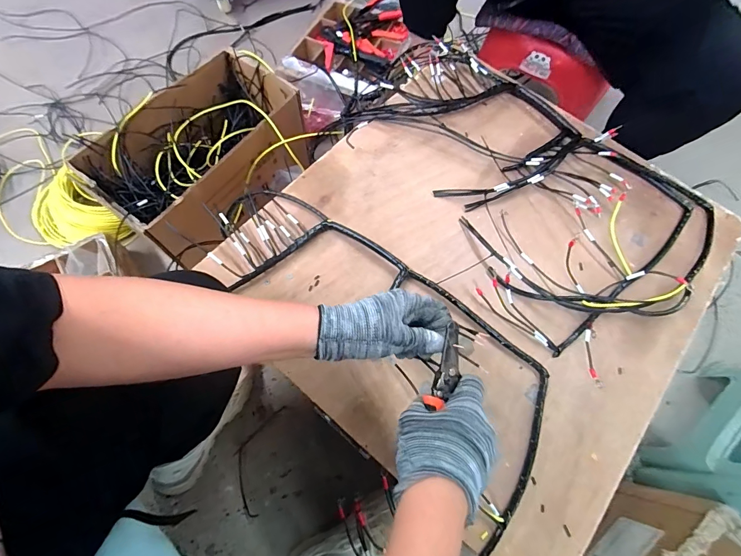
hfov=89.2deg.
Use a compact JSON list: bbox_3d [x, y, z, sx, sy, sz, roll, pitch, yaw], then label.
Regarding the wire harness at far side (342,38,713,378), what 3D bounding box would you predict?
[{"bbox_3d":[0.243,-0.188,0.606,0.387,0.047,0.594,-36,75,-14],"label":"wire harness at far side"}]

